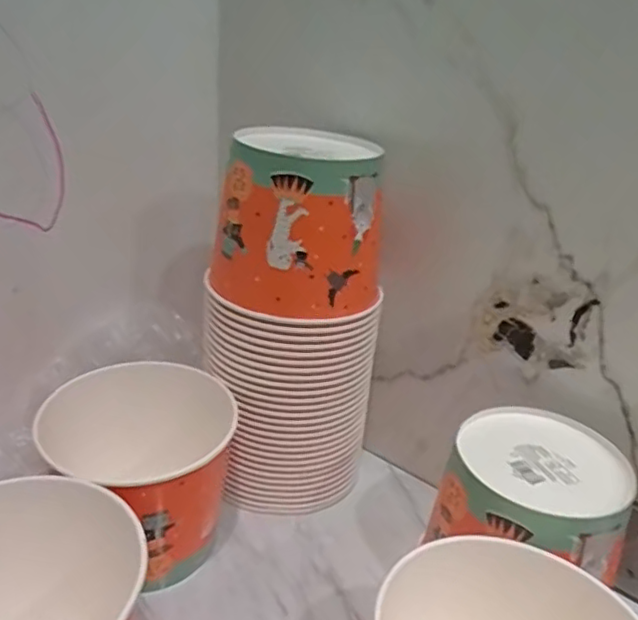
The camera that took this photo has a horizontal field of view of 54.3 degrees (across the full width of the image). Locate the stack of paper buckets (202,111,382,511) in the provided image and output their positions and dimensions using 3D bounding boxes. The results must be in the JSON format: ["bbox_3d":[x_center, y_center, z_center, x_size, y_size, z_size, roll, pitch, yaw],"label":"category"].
[{"bbox_3d":[-0.025,0.025,0.578,0.144,0.348,0.135,12,27,15],"label":"stack of paper buckets"}]

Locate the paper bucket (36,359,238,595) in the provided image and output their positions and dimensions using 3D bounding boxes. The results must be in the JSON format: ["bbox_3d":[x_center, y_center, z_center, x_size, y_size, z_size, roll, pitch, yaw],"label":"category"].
[{"bbox_3d":[-0.155,0.147,0.549,0.155,0.135,0.157,-5,27,-20],"label":"paper bucket"}]

